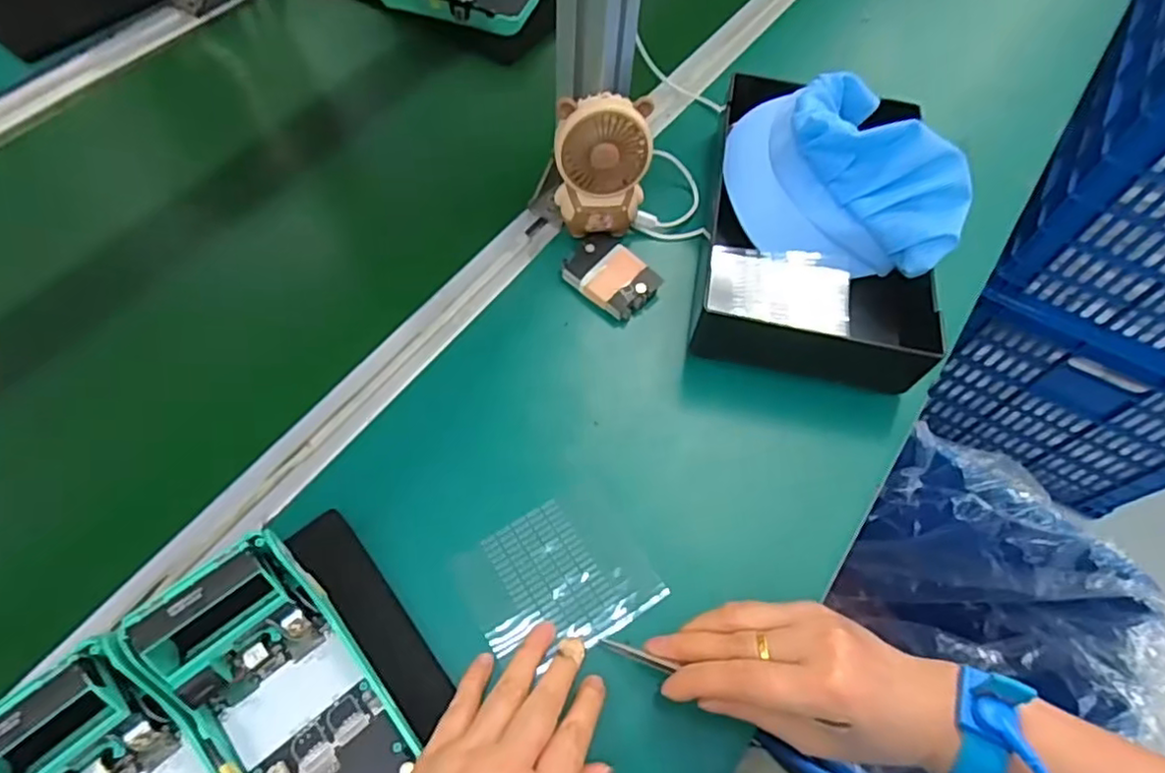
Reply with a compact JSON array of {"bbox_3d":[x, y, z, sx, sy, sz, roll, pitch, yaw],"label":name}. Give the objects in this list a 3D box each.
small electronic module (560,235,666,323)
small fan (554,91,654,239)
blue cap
[{"bbox_3d":[0.022,-0.086,0.501,0.054,0.014,0.068,-38,69,-21],"label":"small electronic module"},{"bbox_3d":[0.014,-0.155,0.484,0.068,0.112,0.043,3,61,-1],"label":"small fan"},{"bbox_3d":[0.201,-0.166,0.505,0.176,0.096,0.139,20,62,9],"label":"blue cap"}]

